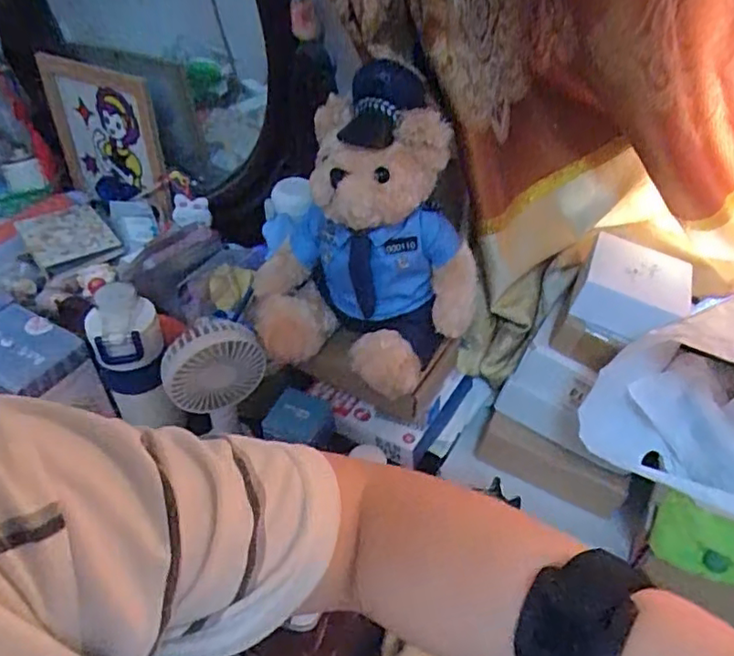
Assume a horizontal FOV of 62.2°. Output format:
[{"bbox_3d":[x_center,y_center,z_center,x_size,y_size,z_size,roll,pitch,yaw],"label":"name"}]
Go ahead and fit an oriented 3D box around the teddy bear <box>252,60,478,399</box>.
[{"bbox_3d":[-0.008,-0.078,0.539,0.192,0.214,0.150,27,50,24],"label":"teddy bear"}]

